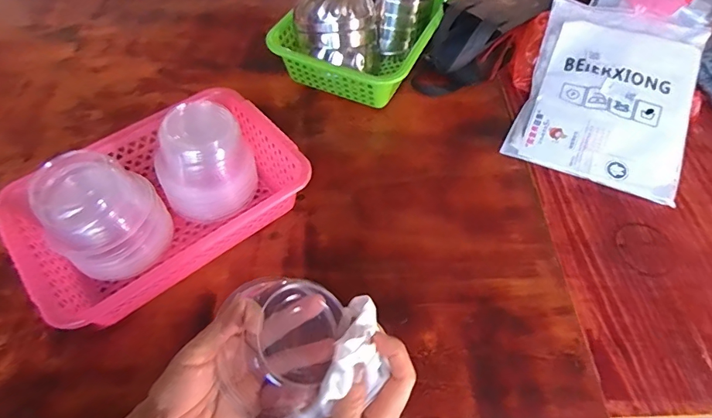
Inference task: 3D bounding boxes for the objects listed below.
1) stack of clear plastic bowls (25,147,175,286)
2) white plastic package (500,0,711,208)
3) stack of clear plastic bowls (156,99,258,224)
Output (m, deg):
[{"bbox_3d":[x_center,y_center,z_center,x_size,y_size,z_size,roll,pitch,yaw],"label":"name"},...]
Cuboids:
[{"bbox_3d":[-0.280,0.011,0.517,0.107,0.122,0.115,37,62,23],"label":"stack of clear plastic bowls"},{"bbox_3d":[0.369,-0.175,0.668,0.217,0.017,0.304,20,70,14],"label":"white plastic package"},{"bbox_3d":[-0.185,-0.055,0.565,0.113,0.115,0.093,-17,56,-12],"label":"stack of clear plastic bowls"}]

